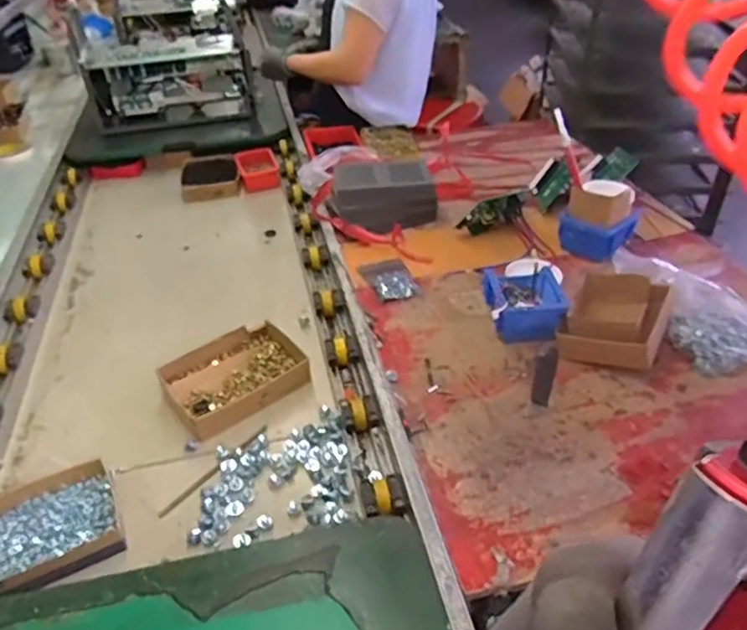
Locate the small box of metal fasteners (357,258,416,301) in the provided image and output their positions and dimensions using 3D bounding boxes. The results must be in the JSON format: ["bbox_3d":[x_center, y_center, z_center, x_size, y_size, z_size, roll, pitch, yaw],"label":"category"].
[{"bbox_3d":[0.031,-0.069,1.135,0.076,0.022,0.108,-17,40,-20],"label":"small box of metal fasteners"}]

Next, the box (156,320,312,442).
[{"bbox_3d":[-0.230,0.104,1.014,0.217,0.050,0.169,-31,46,-31],"label":"box"}]

